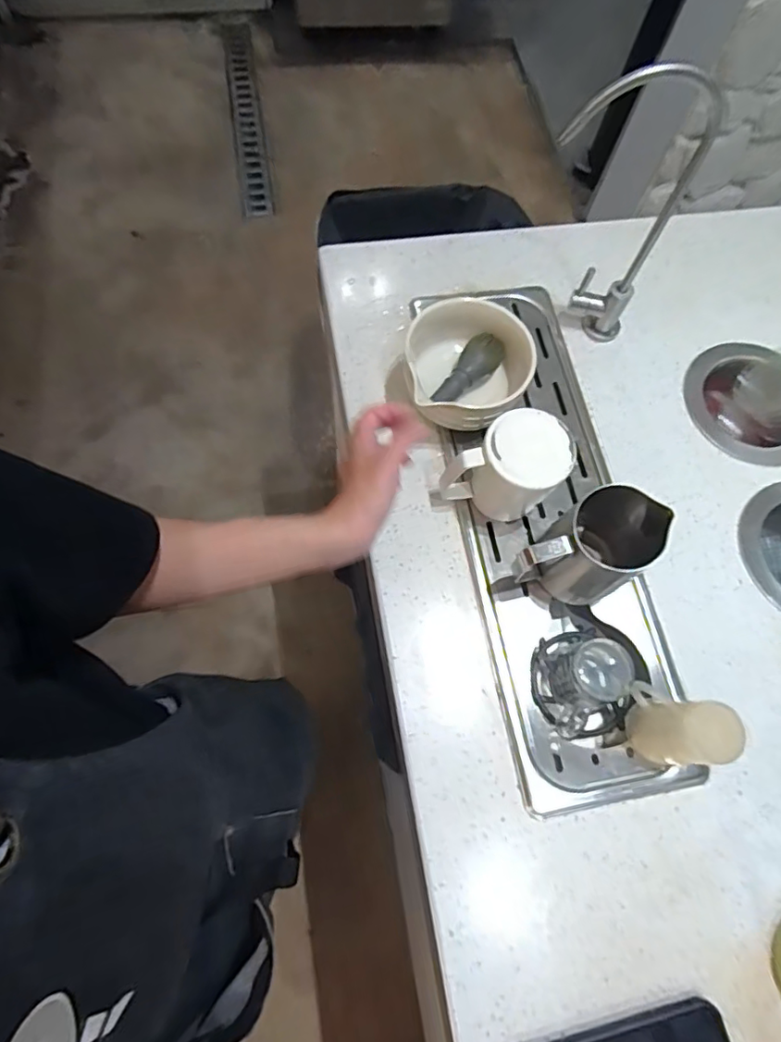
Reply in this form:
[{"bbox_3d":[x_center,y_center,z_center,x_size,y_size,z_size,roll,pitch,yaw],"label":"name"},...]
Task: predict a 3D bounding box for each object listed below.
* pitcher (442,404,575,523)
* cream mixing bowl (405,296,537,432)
[{"bbox_3d":[0.106,-0.040,0.505,0.095,0.097,0.073,-39,76,-14],"label":"pitcher"},{"bbox_3d":[0.078,-0.148,0.556,0.115,0.076,0.128,-1,70,-3],"label":"cream mixing bowl"}]

